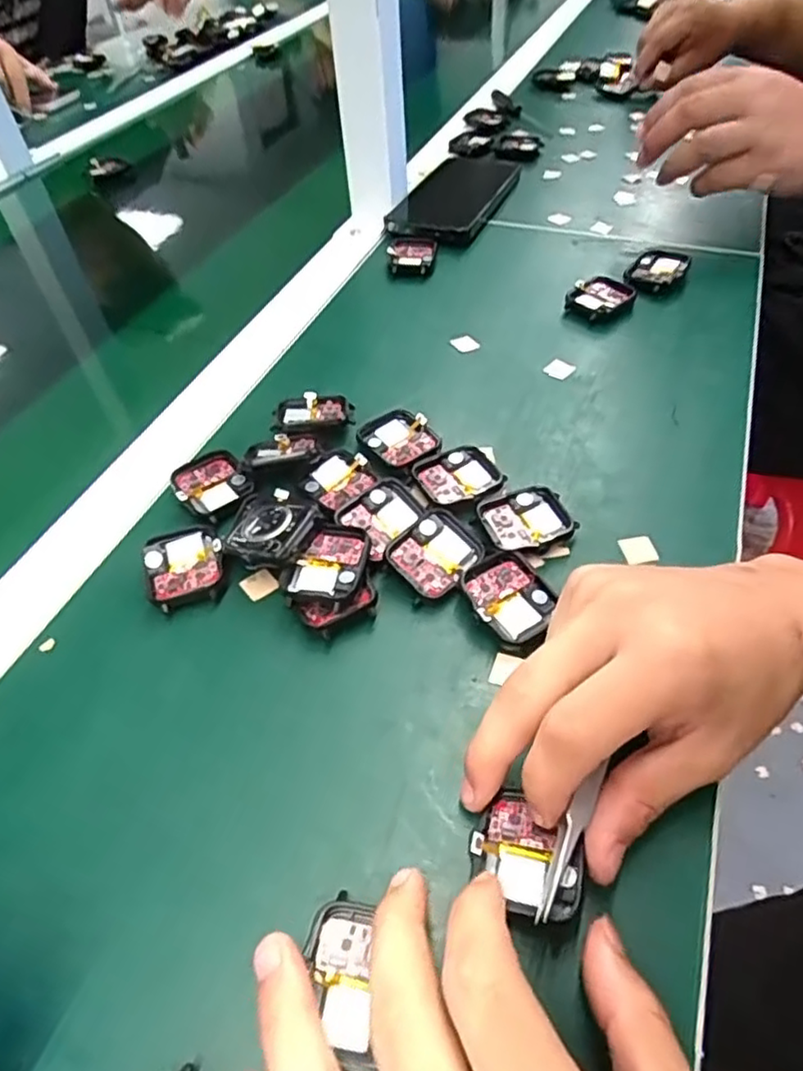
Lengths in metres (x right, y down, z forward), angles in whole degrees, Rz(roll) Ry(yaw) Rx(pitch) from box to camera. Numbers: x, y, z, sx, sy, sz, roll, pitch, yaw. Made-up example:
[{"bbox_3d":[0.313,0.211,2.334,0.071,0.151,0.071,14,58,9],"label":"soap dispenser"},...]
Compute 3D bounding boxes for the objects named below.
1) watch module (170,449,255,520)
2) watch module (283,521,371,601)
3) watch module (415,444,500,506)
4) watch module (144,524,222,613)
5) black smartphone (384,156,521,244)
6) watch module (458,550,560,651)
[{"bbox_3d":[-0.102,-0.029,0.351,0.037,0.006,0.044,-37,56,-25],"label":"watch module"},{"bbox_3d":[-0.033,0.014,0.305,0.033,0.013,0.041,8,50,12],"label":"watch module"},{"bbox_3d":[0.030,-0.032,0.348,0.041,0.007,0.039,-30,53,-20],"label":"watch module"},{"bbox_3d":[-0.107,0.015,0.318,0.037,0.012,0.046,-18,50,-11],"label":"watch module"},{"bbox_3d":[0.051,-0.315,0.593,0.079,0.012,0.193,14,51,16],"label":"black smartphone"},{"bbox_3d":[0.050,0.028,0.295,0.038,0.010,0.042,-36,55,-24],"label":"watch module"}]

